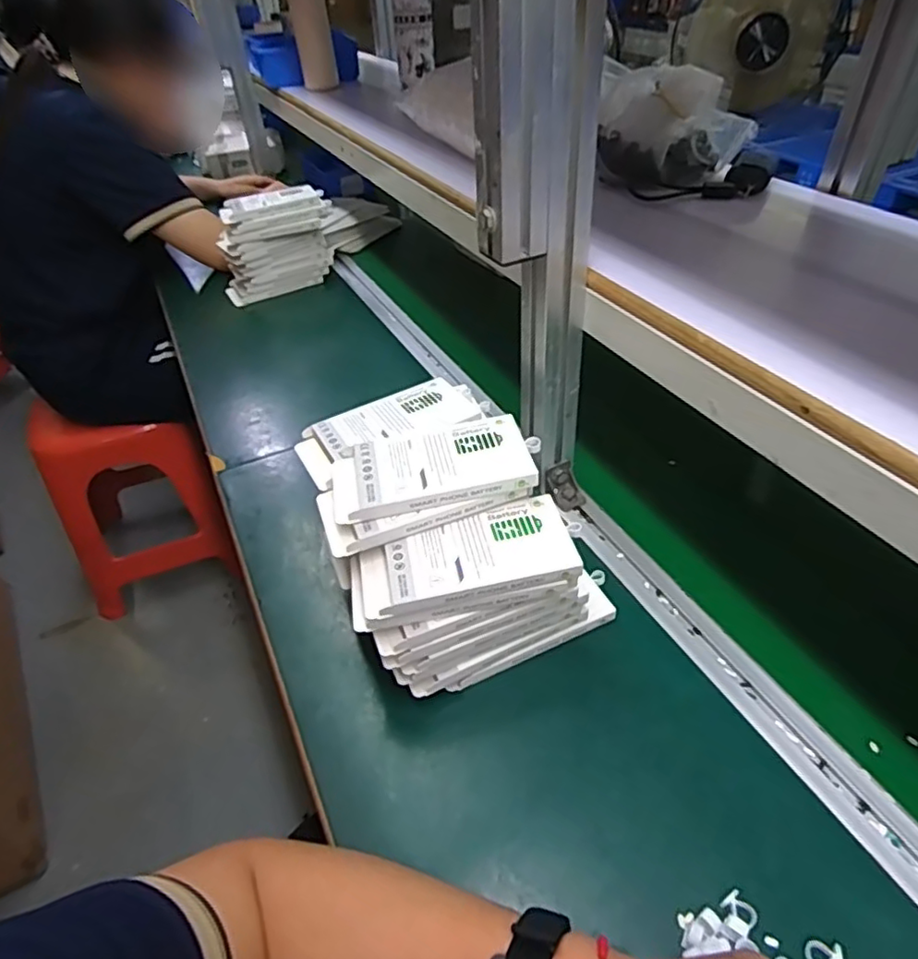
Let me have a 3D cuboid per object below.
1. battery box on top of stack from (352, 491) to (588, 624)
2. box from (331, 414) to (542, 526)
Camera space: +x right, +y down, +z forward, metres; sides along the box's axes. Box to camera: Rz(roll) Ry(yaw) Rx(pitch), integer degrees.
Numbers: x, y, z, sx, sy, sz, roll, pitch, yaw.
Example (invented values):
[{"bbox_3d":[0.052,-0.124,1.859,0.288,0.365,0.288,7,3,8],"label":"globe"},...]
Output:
[{"bbox_3d":[0.006,0.057,0.450,0.152,0.020,0.072,-11,42,-8],"label":"battery box on top of stack"},{"bbox_3d":[-0.023,-0.012,0.487,0.153,0.023,0.087,-9,42,-6],"label":"box"}]

